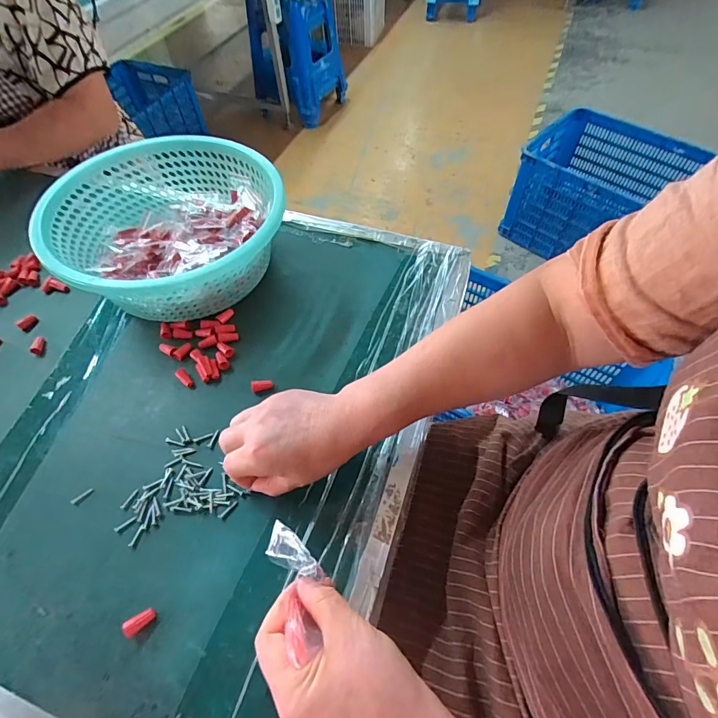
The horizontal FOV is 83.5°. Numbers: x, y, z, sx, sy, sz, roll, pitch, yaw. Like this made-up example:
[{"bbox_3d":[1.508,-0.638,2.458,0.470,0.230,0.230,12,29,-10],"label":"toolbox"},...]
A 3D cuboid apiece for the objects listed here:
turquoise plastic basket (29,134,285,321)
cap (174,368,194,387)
[{"bbox_3d":[-0.235,-0.168,0.504,0.249,0.090,0.260,-1,57,2],"label":"turquoise plastic basket"},{"bbox_3d":[-0.198,0.021,0.456,0.028,0.008,0.012,38,66,23],"label":"cap"}]

